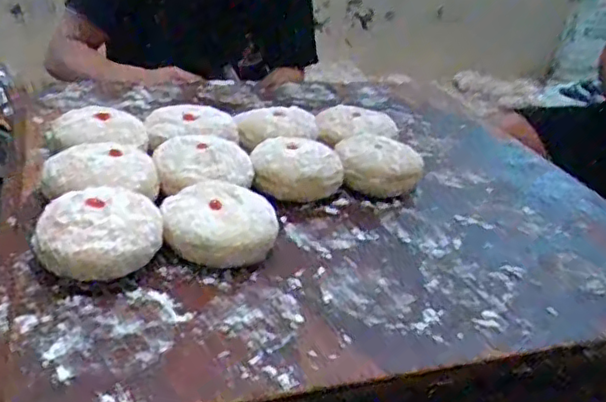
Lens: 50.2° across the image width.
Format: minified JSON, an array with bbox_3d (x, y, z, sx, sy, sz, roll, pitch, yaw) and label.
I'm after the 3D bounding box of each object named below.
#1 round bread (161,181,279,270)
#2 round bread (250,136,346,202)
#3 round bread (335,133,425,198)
[{"bbox_3d":[-0.065,0.020,0.508,0.085,0.036,0.085,6,28,-3],"label":"round bread"},{"bbox_3d":[-0.005,-0.027,0.605,0.084,0.039,0.085,6,28,-3],"label":"round bread"},{"bbox_3d":[0.075,-0.034,0.636,0.085,0.039,0.078,6,28,-3],"label":"round bread"}]

